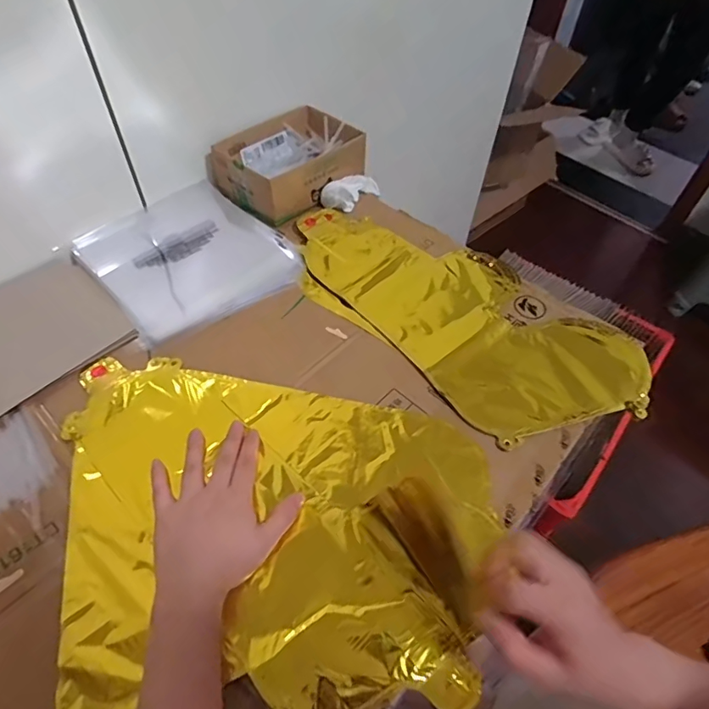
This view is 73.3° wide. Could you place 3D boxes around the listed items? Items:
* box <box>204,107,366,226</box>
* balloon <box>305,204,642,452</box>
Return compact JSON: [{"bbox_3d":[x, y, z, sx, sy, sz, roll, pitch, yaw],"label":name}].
[{"bbox_3d":[-0.093,-0.276,0.677,0.154,0.055,0.189,39,61,25],"label":"box"},{"bbox_3d":[0.111,-0.061,0.564,0.212,0.018,0.428,-37,64,-26],"label":"balloon"}]

